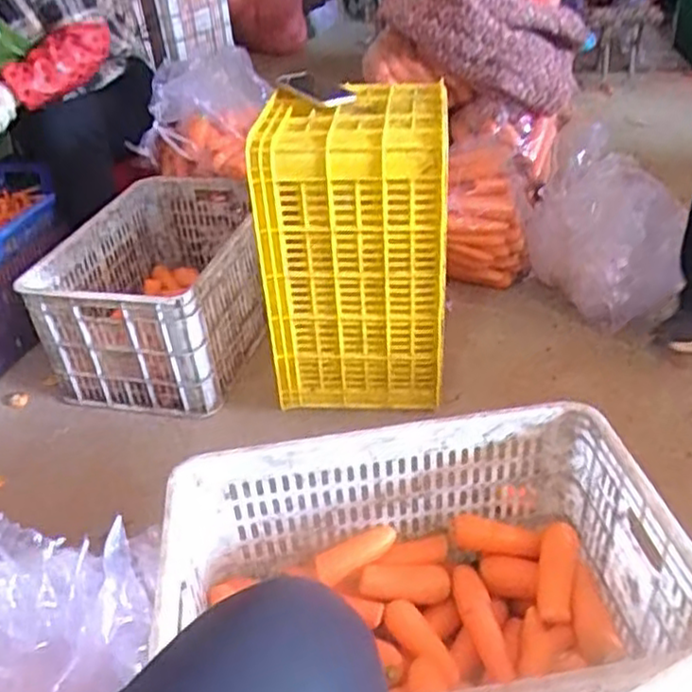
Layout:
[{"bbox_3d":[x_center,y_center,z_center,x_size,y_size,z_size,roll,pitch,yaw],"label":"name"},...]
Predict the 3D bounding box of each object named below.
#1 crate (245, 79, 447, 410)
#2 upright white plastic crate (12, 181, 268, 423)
[{"bbox_3d":[0.026,-0.167,1.250,0.302,0.491,0.260,1,36,10],"label":"crate"},{"bbox_3d":[-0.376,-0.135,1.503,0.376,0.265,0.527,4,36,14],"label":"upright white plastic crate"}]

